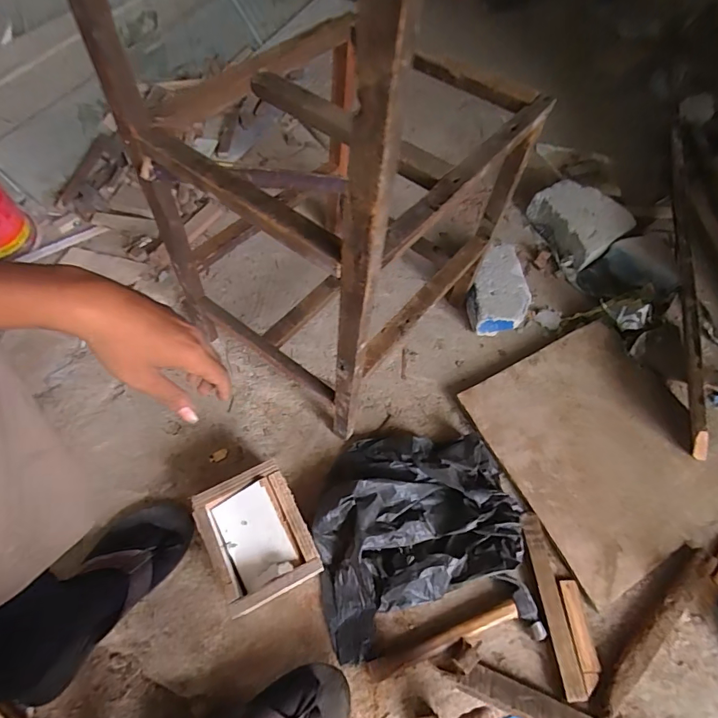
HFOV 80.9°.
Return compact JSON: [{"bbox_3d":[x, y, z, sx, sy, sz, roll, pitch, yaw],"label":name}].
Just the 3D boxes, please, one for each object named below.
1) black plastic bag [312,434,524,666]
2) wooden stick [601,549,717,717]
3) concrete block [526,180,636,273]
[{"bbox_3d":[0.090,0.246,0.634,0.306,0.064,0.285,-7,61,-8],"label":"black plastic bag"},{"bbox_3d":[0.435,0.388,0.603,0.288,0.026,0.042,-36,69,-21],"label":"wooden stick"},{"bbox_3d":[0.509,-0.320,0.982,0.201,0.061,0.212,-26,65,-17],"label":"concrete block"}]

